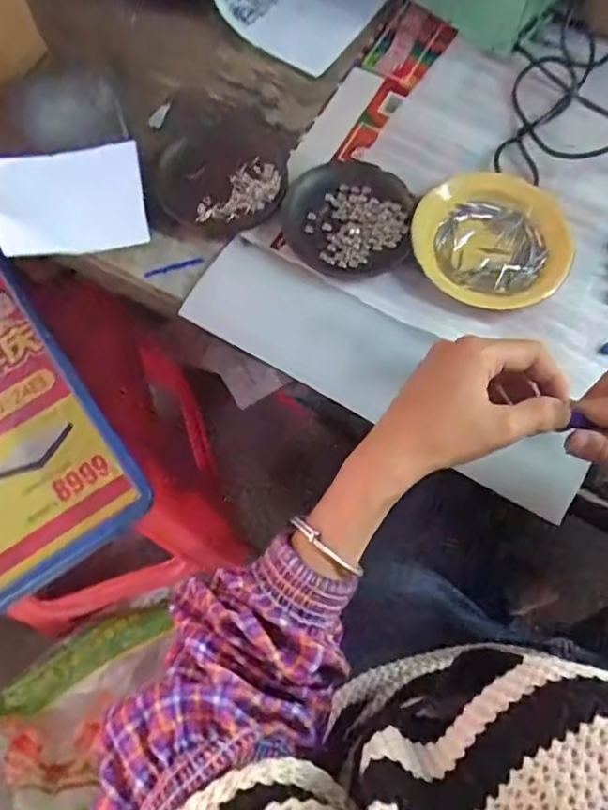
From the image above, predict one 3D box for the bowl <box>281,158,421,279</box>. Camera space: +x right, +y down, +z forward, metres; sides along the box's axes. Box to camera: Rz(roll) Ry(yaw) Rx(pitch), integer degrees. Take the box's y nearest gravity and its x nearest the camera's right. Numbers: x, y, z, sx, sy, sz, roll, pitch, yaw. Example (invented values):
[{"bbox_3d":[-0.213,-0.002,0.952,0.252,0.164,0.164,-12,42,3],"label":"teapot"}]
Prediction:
[{"bbox_3d":[0.037,-0.160,0.515,0.108,0.030,0.099,0,68,0],"label":"bowl"}]

